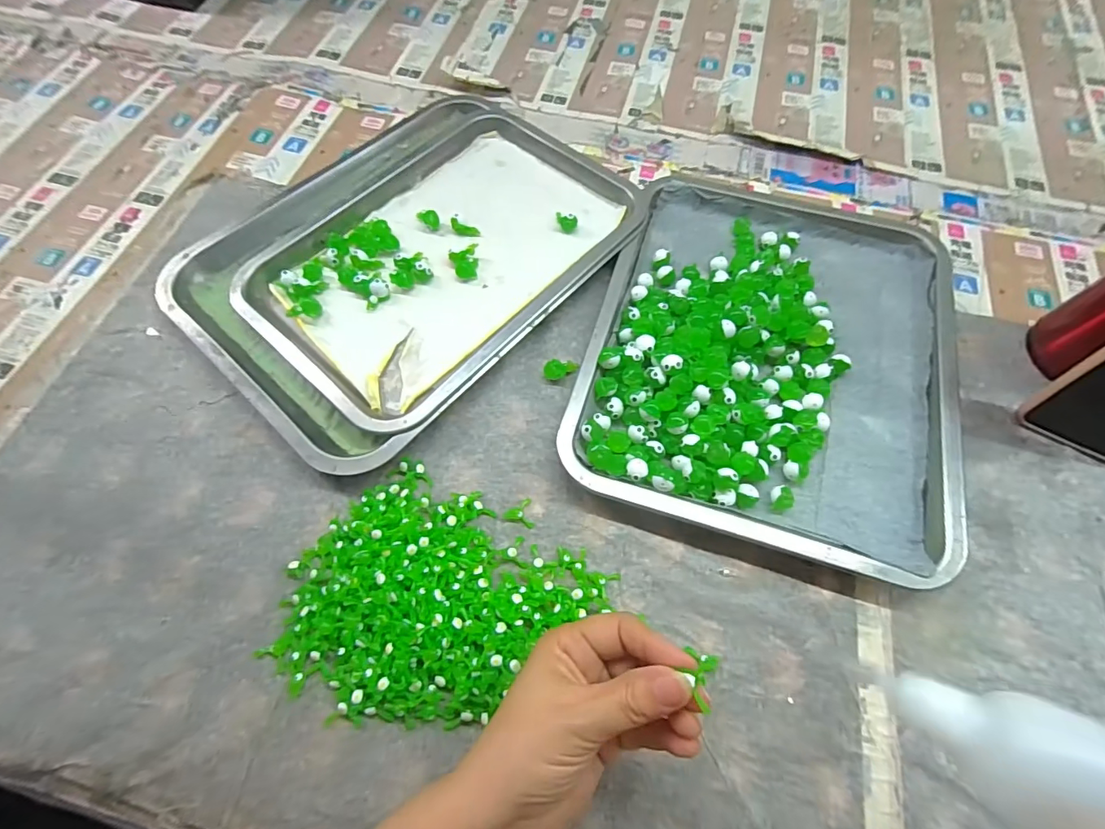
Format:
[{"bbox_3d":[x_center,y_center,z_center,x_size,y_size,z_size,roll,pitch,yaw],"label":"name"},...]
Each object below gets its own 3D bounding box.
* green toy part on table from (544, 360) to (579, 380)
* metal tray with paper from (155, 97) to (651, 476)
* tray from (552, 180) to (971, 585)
[{"bbox_3d":[0.007,-0.033,0.363,0.026,0.012,0.014,-4,66,-2],"label":"green toy part on table"},{"bbox_3d":[-0.127,-0.150,0.410,0.290,0.024,0.349,40,71,16],"label":"metal tray with paper"},{"bbox_3d":[0.172,-0.070,0.371,0.258,0.032,0.340,16,67,7],"label":"tray"}]

